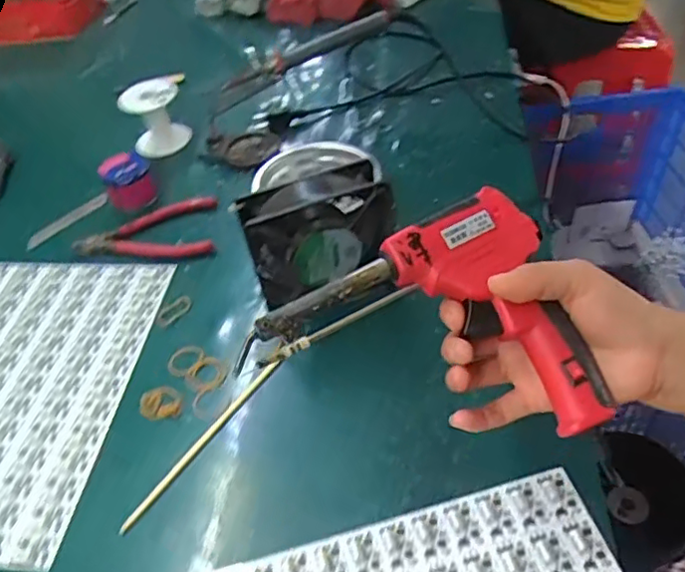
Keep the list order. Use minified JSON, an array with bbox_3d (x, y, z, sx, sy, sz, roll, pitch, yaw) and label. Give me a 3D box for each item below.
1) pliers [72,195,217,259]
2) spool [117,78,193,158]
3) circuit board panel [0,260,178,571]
[{"bbox_3d":[-0.209,-0.056,0.647,0.146,0.017,0.085,-8,45,-1],"label":"pliers"},{"bbox_3d":[-0.224,-0.200,0.749,0.070,0.077,0.064,-4,45,4],"label":"spool"},{"bbox_3d":[-0.302,0.084,0.531,0.240,0.009,0.291,1,45,8],"label":"circuit board panel"}]

